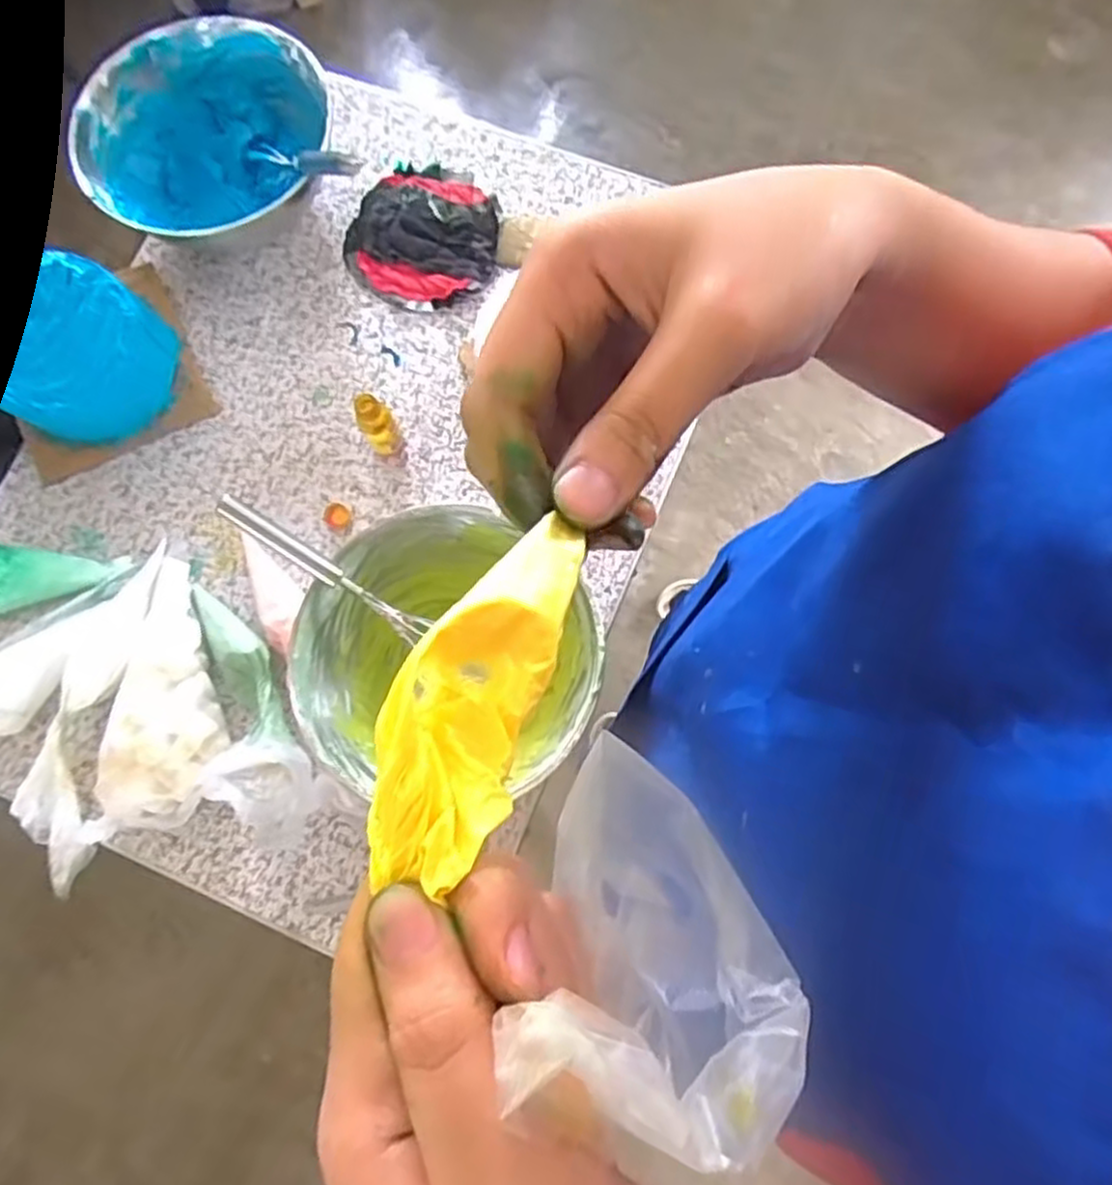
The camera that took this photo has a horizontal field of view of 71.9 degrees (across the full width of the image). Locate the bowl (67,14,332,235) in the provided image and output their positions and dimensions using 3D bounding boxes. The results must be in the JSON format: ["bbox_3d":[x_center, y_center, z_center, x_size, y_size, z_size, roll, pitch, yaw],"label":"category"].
[{"bbox_3d":[-0.334,-0.431,0.739,0.210,0.090,0.191,0,78,1],"label":"bowl"}]

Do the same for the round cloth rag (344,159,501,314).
[{"bbox_3d":[-0.129,-0.351,0.756,0.145,0.016,0.146,0,78,1],"label":"round cloth rag"}]

